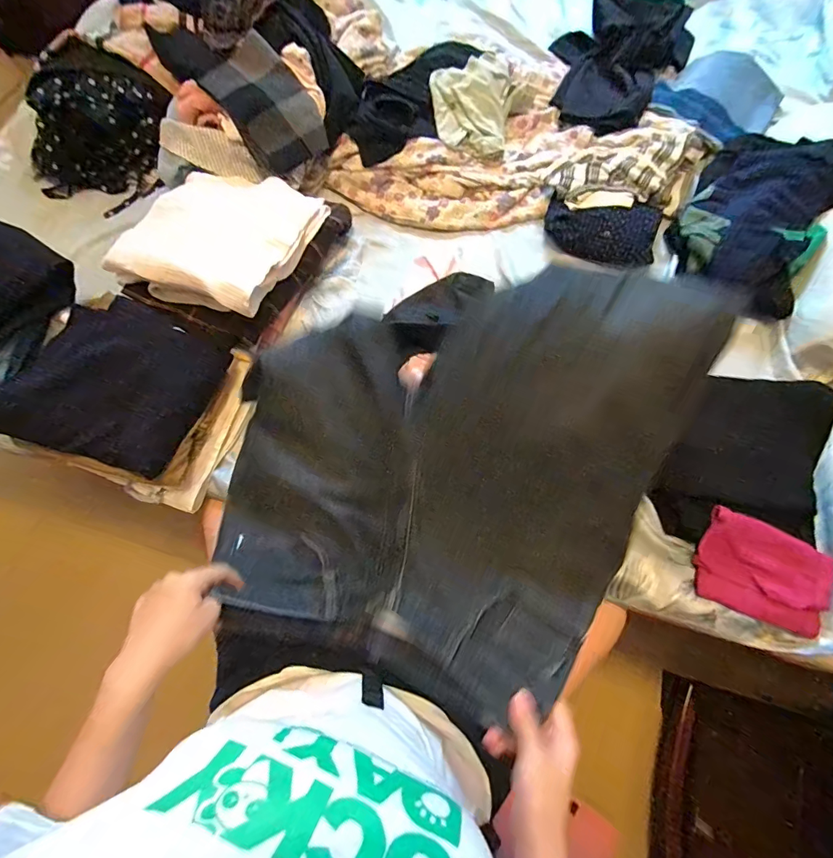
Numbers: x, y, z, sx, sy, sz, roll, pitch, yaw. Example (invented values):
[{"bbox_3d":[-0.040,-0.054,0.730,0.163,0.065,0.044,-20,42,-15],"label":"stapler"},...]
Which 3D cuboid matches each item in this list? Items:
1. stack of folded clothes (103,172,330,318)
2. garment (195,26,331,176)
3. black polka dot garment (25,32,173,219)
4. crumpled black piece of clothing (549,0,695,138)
[{"bbox_3d":[-0.338,-0.351,0.711,0.276,0.079,0.299,20,73,7],"label":"stack of folded clothes"},{"bbox_3d":[-0.266,-0.597,0.762,0.144,0.026,0.200,-46,111,-7],"label":"garment"},{"bbox_3d":[-0.629,-0.586,0.802,0.198,0.168,0.241,6,72,3],"label":"black polka dot garment"},{"bbox_3d":[0.442,-0.822,0.910,0.273,0.056,0.393,25,73,9],"label":"crumpled black piece of clothing"}]

